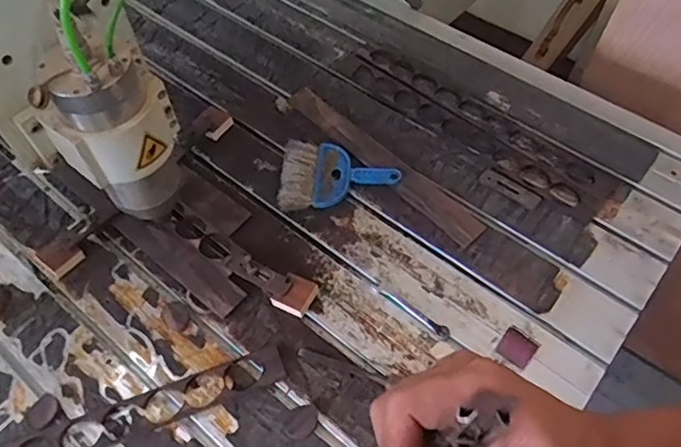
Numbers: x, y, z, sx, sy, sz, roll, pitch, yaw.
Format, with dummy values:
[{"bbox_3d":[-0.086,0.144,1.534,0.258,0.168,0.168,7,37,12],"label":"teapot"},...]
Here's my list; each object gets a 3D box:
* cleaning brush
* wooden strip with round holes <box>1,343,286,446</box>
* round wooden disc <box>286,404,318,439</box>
[{"bbox_3d":[-0.002,-0.079,0.899,0.185,0.020,0.131,1,57,2],"label":"cleaning brush"},{"bbox_3d":[-0.291,0.251,0.693,0.453,0.011,0.052,-19,59,-11],"label":"wooden strip with round holes"},{"bbox_3d":[-0.047,0.245,0.691,0.045,0.004,0.034,-31,61,-17],"label":"round wooden disc"}]

